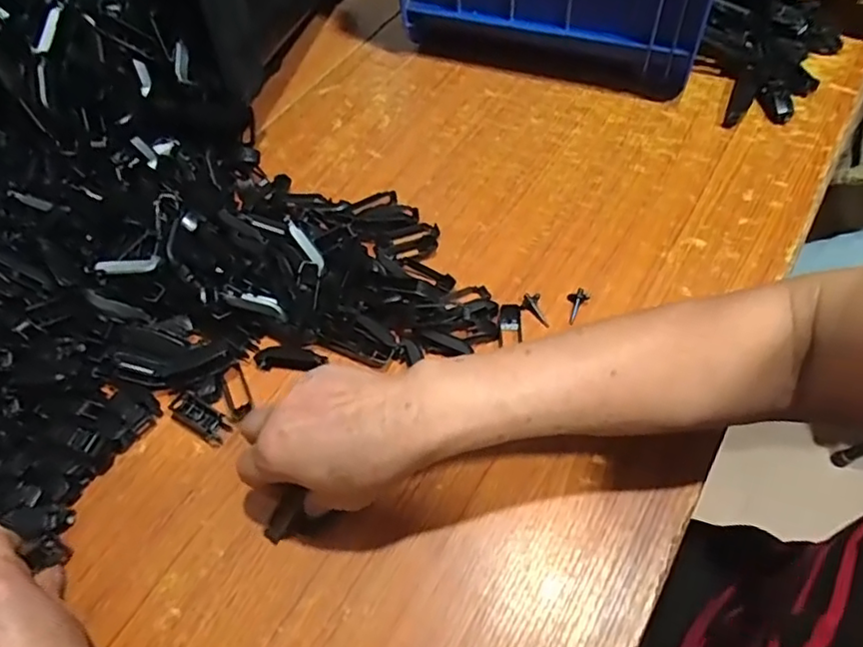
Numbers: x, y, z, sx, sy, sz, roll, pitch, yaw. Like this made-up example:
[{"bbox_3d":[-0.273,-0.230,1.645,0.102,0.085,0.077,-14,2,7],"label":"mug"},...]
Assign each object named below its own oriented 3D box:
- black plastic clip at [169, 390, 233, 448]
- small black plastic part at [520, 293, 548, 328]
[{"bbox_3d":[-0.169,0.067,0.434,0.053,0.013,0.020,28,63,21],"label":"black plastic clip"},{"bbox_3d":[0.083,-0.010,0.472,0.017,0.008,0.031,-27,74,-13],"label":"small black plastic part"}]

